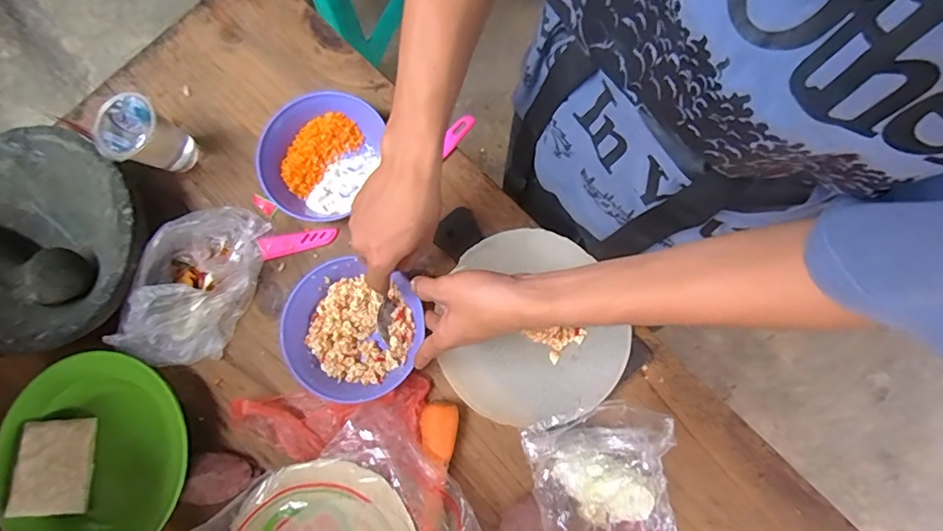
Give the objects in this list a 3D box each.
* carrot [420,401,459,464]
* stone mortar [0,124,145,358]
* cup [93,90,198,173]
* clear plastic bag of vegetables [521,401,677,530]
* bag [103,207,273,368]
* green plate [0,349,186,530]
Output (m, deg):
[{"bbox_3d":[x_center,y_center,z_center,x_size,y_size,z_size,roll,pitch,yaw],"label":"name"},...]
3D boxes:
[{"bbox_3d":[-0.034,0.171,0.533,0.038,0.034,0.057,4,78,0],"label":"carrot"},{"bbox_3d":[-0.477,-0.026,0.551,0.252,0.067,0.239,32,80,6],"label":"stone mortar"},{"bbox_3d":[-0.365,-0.140,0.575,0.065,0.085,0.069,0,78,-1],"label":"cup"},{"bbox_3d":[0.132,0.242,0.480,0.126,0.086,0.209,-14,79,-4],"label":"clear plastic bag of vegetables"},{"bbox_3d":[-0.306,0.020,0.555,0.108,0.066,0.184,26,79,4],"label":"bag"},{"bbox_3d":[-0.399,0.199,0.547,0.228,0.062,0.204,11,75,15],"label":"green plate"}]

